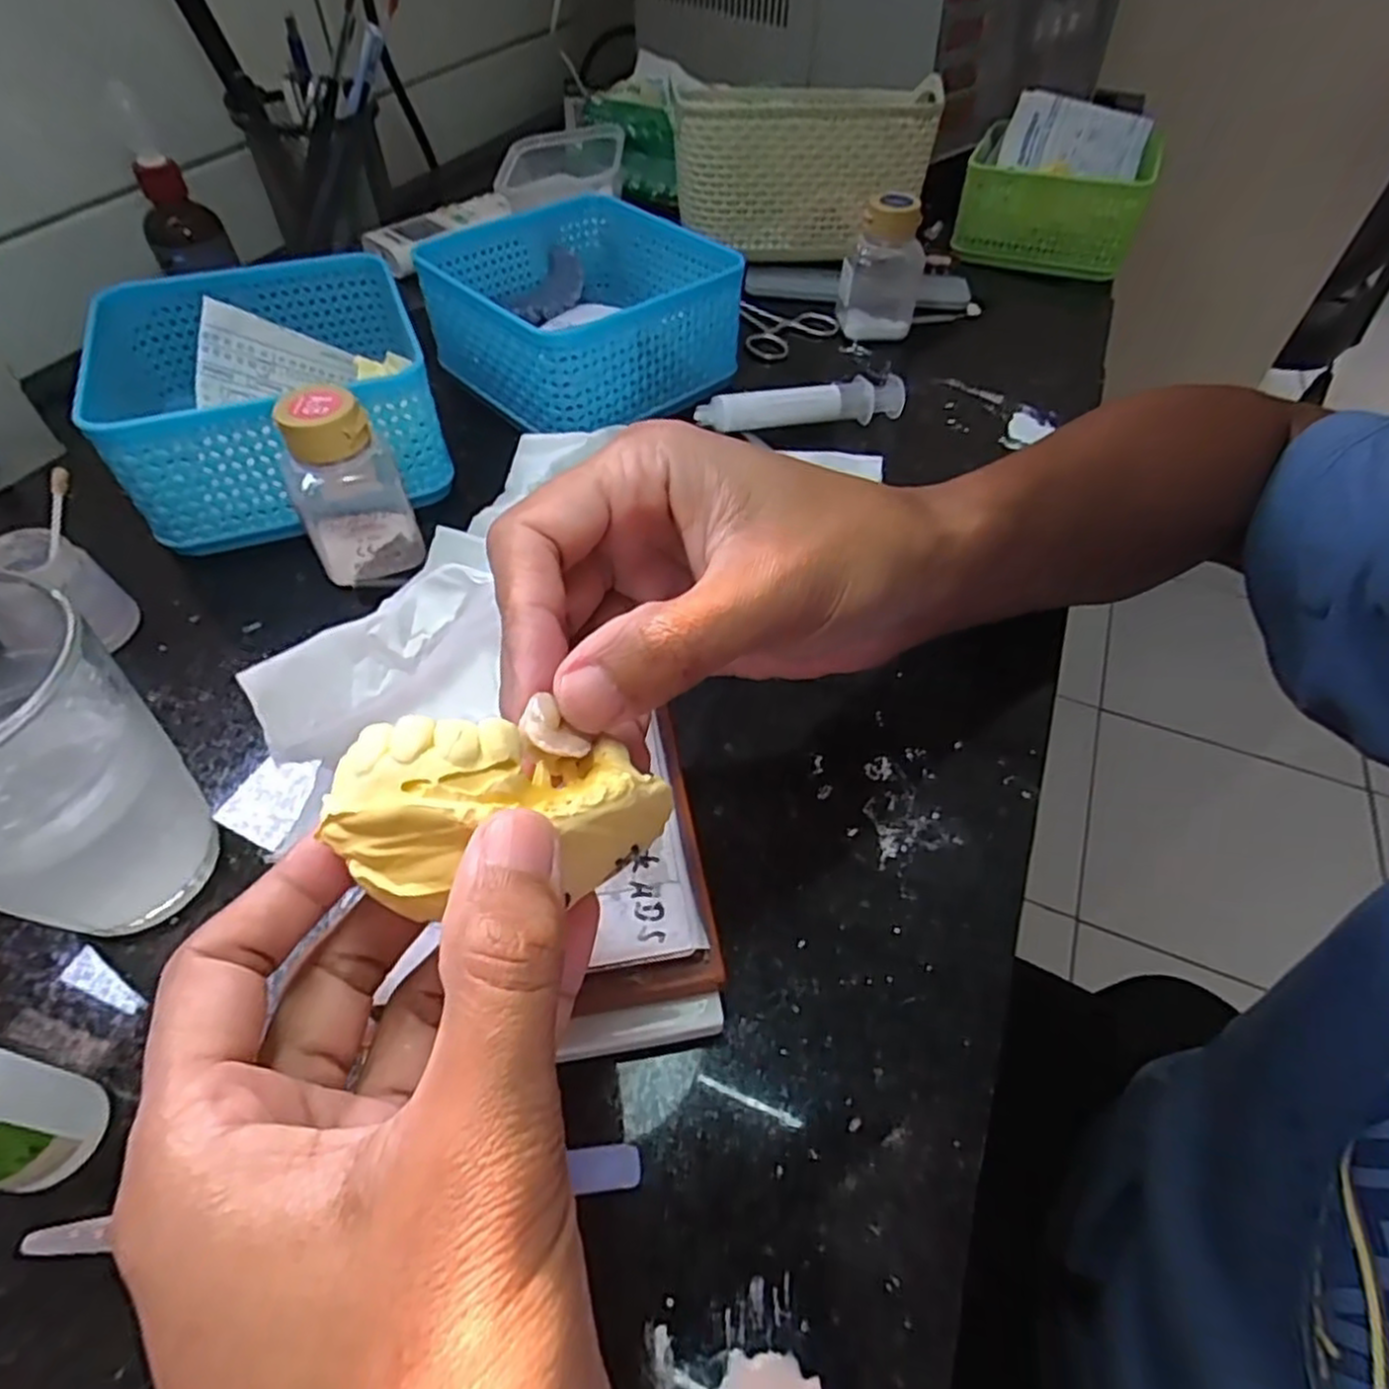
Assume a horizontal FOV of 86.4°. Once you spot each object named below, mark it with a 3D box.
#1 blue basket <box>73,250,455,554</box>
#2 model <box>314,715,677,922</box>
[{"bbox_3d":[-0.195,-0.143,0.343,0.129,0.054,0.132,-21,55,-17],"label":"blue basket"},{"bbox_3d":[-0.037,0.024,0.147,0.066,0.020,0.033,4,53,-16],"label":"model"}]

